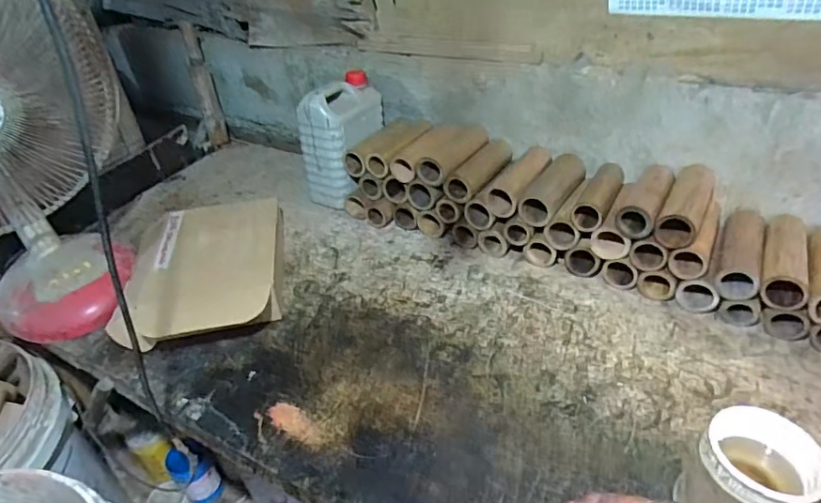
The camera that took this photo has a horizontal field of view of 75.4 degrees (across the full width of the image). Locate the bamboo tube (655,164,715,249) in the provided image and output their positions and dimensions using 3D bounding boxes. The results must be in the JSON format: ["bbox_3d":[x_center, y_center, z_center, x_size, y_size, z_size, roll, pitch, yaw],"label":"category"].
[{"bbox_3d":[0.421,-0.074,0.808,0.054,0.058,0.178,16,41,27],"label":"bamboo tube"}]

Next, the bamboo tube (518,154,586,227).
[{"bbox_3d":[0.248,-0.110,0.901,0.061,0.050,0.183,16,41,27],"label":"bamboo tube"}]

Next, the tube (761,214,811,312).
[{"bbox_3d":[0.546,0.011,0.781,0.053,0.054,0.184,14,40,25],"label":"tube"}]

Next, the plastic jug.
[{"bbox_3d":[-0.131,-0.222,1.081,0.108,0.233,0.177,10,39,21],"label":"plastic jug"}]

